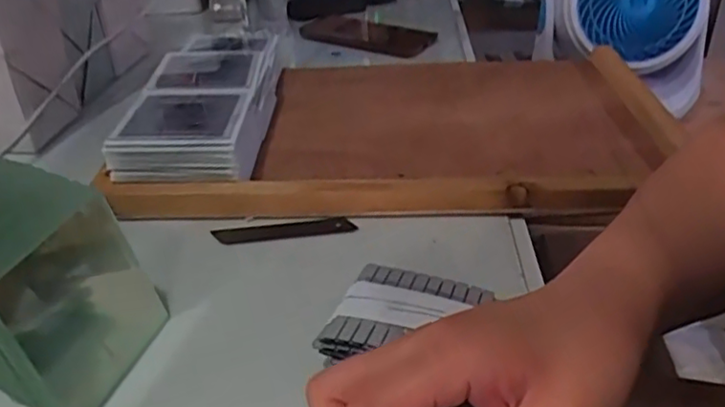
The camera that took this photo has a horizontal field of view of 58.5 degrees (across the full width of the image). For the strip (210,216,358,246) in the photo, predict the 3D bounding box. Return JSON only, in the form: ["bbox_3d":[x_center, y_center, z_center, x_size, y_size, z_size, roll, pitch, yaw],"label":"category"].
[{"bbox_3d":[-0.057,0.021,0.475,0.101,0.004,0.025,-7,30,-4],"label":"strip"}]

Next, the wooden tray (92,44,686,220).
[{"bbox_3d":[0.048,-0.078,0.610,0.443,0.037,0.319,1,31,2],"label":"wooden tray"}]

